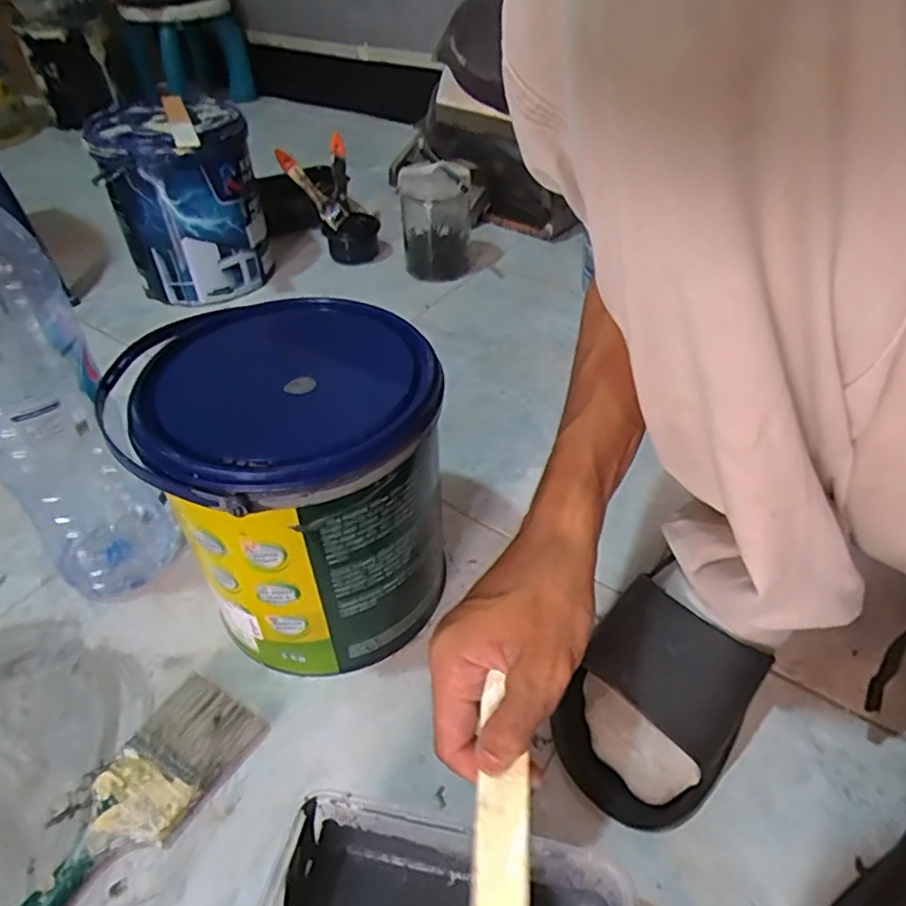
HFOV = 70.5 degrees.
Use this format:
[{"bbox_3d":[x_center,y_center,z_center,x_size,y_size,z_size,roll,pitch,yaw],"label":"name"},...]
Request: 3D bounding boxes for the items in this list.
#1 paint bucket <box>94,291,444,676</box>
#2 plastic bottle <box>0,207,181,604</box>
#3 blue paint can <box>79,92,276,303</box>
[{"bbox_3d":[-0.106,0.025,0.446,0.171,0.198,0.188,-1,44,1],"label":"paint bucket"},{"bbox_3d":[-0.274,-0.033,0.420,0.080,0.326,0.093,-33,52,-29],"label":"plastic bottle"},{"bbox_3d":[-0.335,-0.311,0.818,0.172,0.206,0.159,-17,46,-15],"label":"blue paint can"}]

